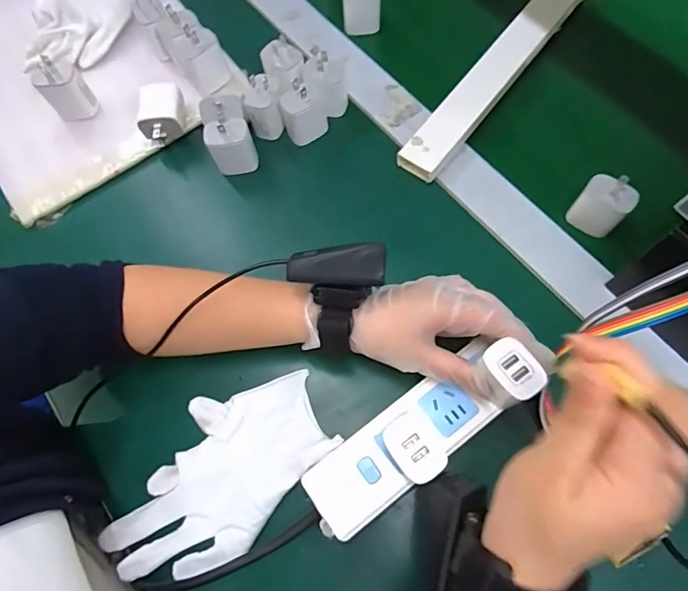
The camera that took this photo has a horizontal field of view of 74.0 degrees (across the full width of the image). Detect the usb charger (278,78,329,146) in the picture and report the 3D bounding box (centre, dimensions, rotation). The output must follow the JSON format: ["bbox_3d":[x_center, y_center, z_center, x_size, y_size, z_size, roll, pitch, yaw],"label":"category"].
[{"bbox_3d":[-0.041,-0.182,0.455,0.043,0.055,0.027,-18,69,-5],"label":"usb charger"}]

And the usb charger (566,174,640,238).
[{"bbox_3d":[0.232,-0.081,0.411,0.041,0.056,0.026,37,75,15],"label":"usb charger"}]

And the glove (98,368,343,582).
[{"bbox_3d":[-0.095,0.137,0.352,0.102,0.019,0.179,40,75,16],"label":"glove"}]

